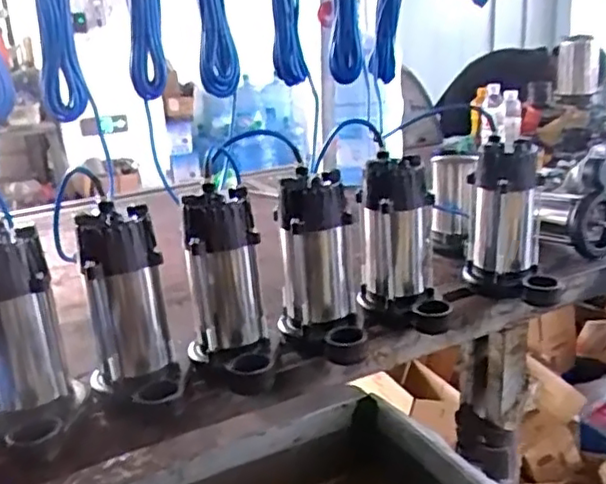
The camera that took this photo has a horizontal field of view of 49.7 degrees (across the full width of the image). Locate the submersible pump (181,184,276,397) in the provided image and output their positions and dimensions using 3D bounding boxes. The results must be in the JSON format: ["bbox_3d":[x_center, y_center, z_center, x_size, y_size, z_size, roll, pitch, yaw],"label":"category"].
[{"bbox_3d":[-0.101,0.061,0.840,0.109,0.240,0.121,-4,18,1],"label":"submersible pump"}]

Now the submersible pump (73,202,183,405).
[{"bbox_3d":[-0.210,0.074,0.789,0.103,0.216,0.124,-9,19,-16],"label":"submersible pump"}]

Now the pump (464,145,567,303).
[{"bbox_3d":[0.328,-0.033,1.018,0.149,0.234,0.090,6,21,27],"label":"pump"}]

